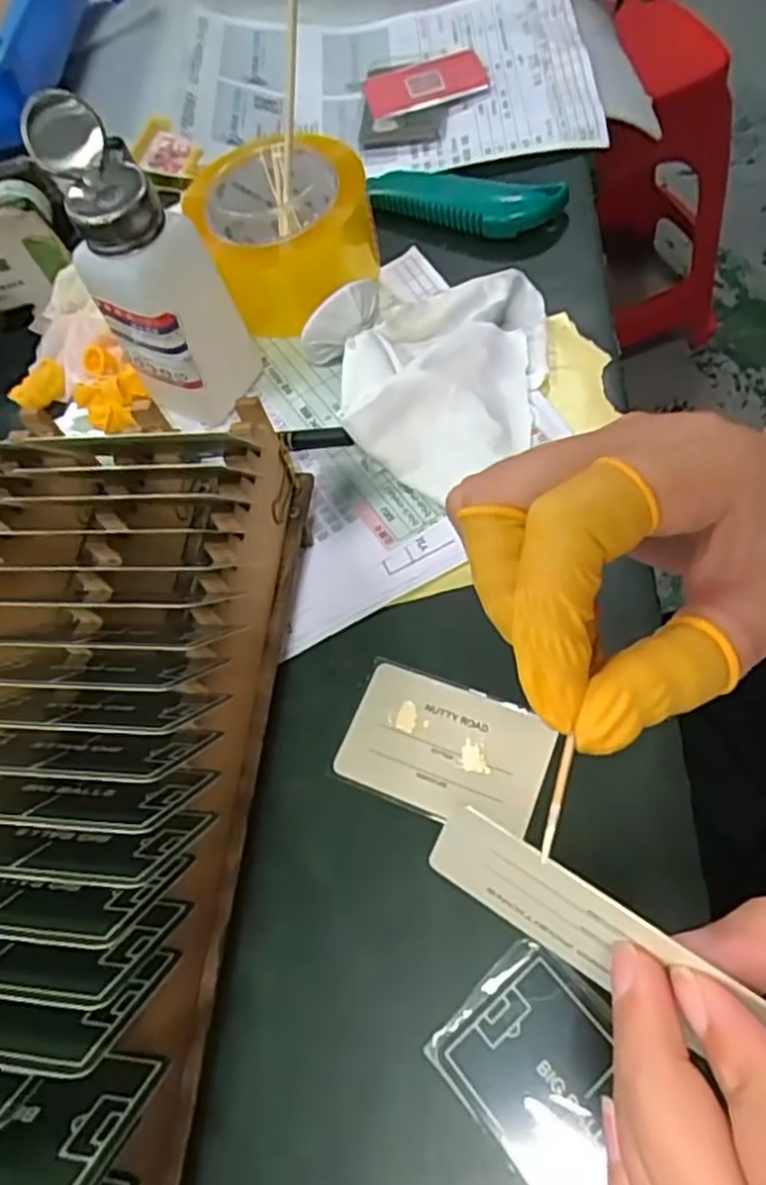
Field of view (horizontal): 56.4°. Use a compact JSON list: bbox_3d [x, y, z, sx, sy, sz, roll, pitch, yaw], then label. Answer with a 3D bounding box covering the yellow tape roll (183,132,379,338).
[{"bbox_3d":[-0.055,-0.215,0.423,0.096,0.074,0.096,-2,61,3],"label":"yellow tape roll"}]

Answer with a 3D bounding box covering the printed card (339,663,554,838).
[{"bbox_3d":[0.026,0.066,0.304,0.083,0.004,0.053,17,67,19],"label":"printed card"}]

